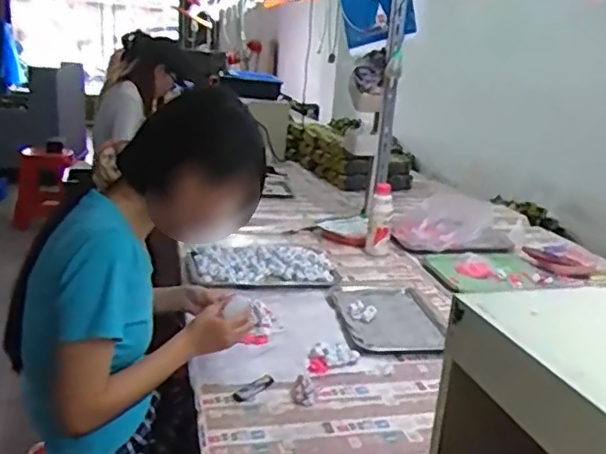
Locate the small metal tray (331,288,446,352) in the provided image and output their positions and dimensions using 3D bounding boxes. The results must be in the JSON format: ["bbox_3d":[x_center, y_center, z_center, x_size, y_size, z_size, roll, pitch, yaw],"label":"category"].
[{"bbox_3d":[0.179,0.195,1.339,0.202,0.020,0.362,0,17,-7],"label":"small metal tray"}]

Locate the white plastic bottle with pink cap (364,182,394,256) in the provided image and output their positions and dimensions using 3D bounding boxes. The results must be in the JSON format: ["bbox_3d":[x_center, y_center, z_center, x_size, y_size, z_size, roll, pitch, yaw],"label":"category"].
[{"bbox_3d":[0.221,-0.023,1.732,0.080,0.185,0.093,4,17,7],"label":"white plastic bottle with pink cap"}]

